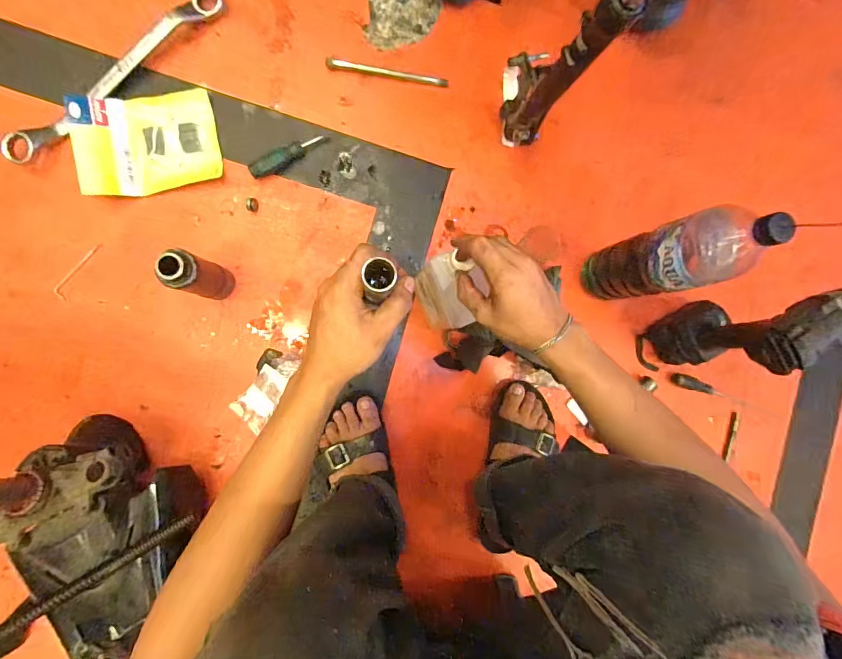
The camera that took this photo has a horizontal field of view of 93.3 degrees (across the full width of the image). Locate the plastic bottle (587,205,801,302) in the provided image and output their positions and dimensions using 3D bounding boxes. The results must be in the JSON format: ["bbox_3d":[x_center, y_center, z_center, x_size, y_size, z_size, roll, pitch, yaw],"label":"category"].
[{"bbox_3d":[0.332,-0.096,0.545,0.073,0.307,0.088,-18,91,-7],"label":"plastic bottle"}]

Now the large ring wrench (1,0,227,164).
[{"bbox_3d":[-0.460,-0.390,0.600,0.050,0.018,0.400,44,85,-3],"label":"large ring wrench"}]

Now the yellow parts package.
[{"bbox_3d":[-0.418,-0.289,0.608,0.193,0.028,0.145,-12,90,-6],"label":"yellow parts package"}]

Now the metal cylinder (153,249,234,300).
[{"bbox_3d":[-0.313,-0.075,0.561,0.046,0.158,0.050,16,87,-6],"label":"metal cylinder"}]

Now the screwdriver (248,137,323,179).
[{"bbox_3d":[-0.212,-0.277,0.631,0.122,0.026,0.023,-32,92,-5],"label":"screwdriver"}]

